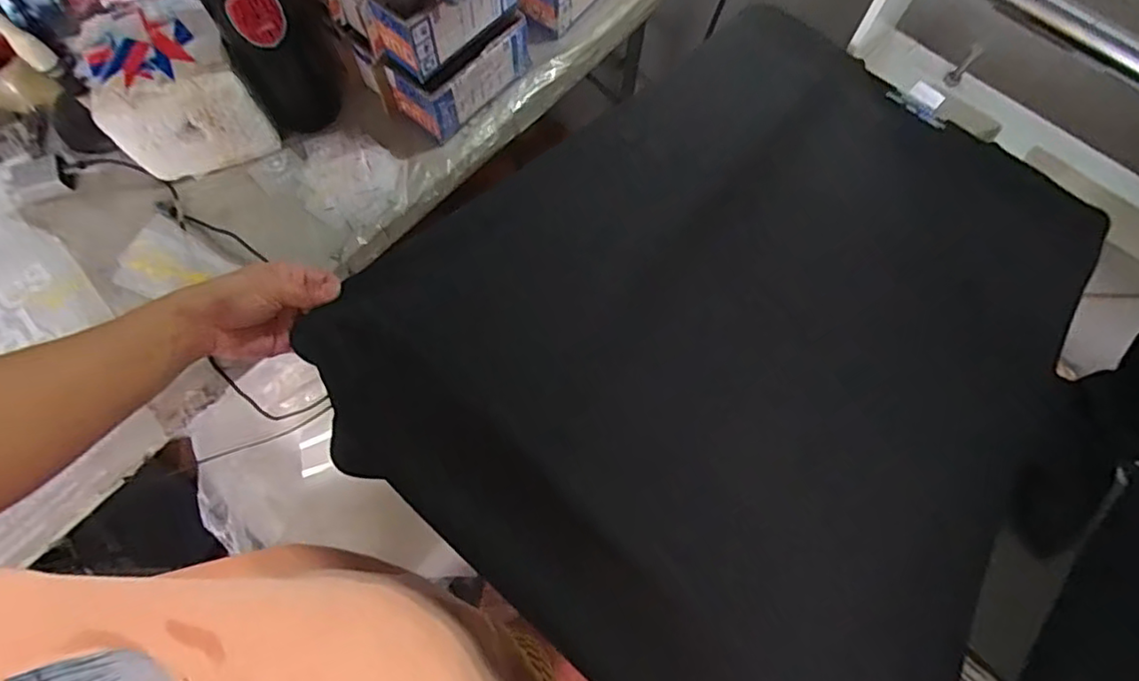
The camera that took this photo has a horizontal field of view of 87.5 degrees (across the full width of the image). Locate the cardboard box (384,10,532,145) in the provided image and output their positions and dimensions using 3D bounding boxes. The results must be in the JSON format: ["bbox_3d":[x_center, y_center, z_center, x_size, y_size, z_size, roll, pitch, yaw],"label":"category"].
[{"bbox_3d":[-0.123,-0.314,0.689,0.074,0.080,0.164,42,75,12],"label":"cardboard box"}]

